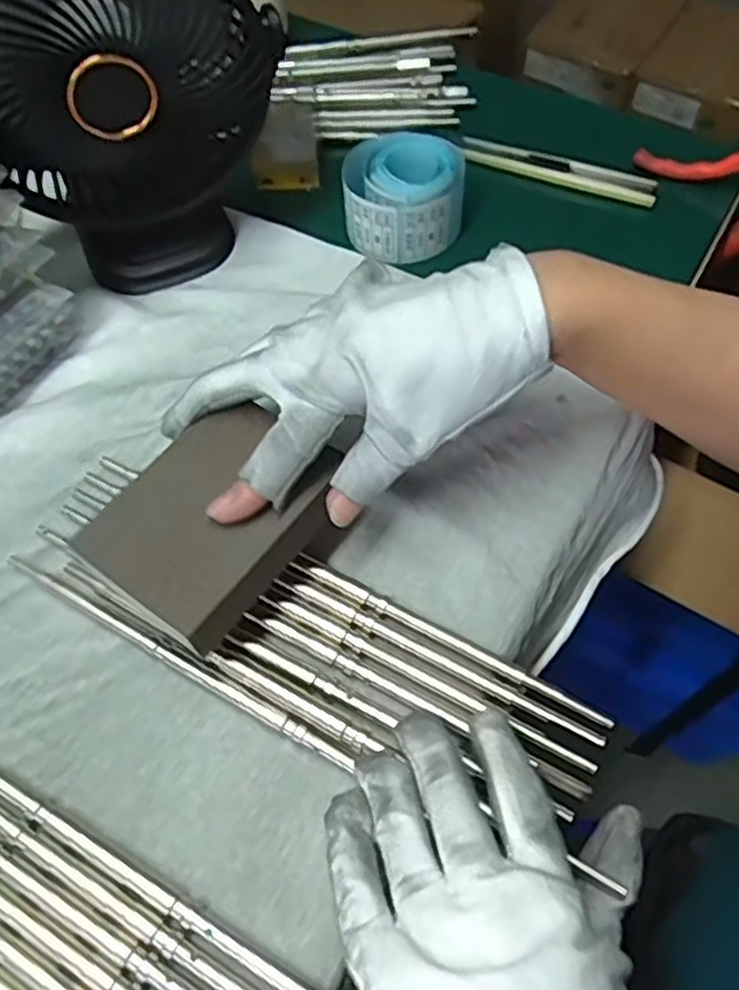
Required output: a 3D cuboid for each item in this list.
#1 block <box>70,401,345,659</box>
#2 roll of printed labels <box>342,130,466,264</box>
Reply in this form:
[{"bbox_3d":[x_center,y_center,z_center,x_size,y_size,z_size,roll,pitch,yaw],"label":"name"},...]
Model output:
[{"bbox_3d":[-0.062,0.007,0.304,0.071,0.014,0.093,34,67,19],"label":"block"},{"bbox_3d":[0.020,-0.174,0.433,0.067,0.036,0.060,0,60,2],"label":"roll of printed labels"}]

